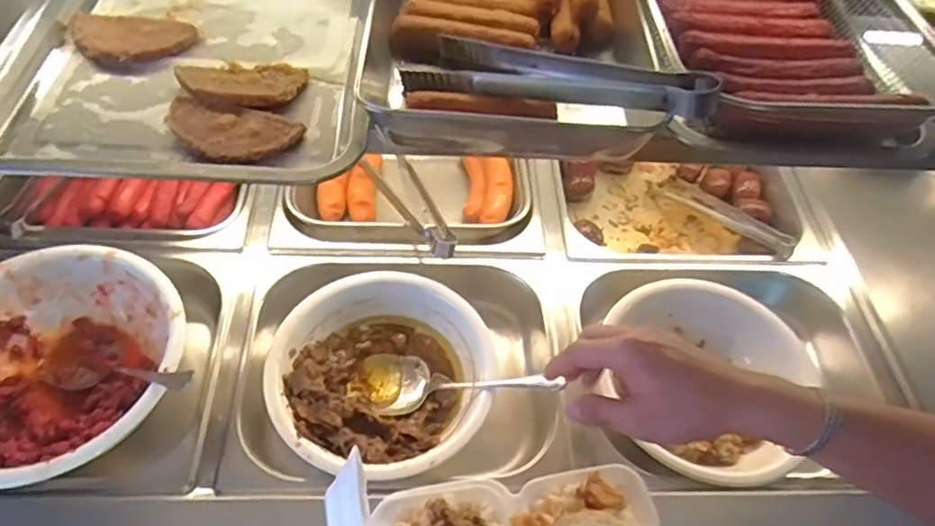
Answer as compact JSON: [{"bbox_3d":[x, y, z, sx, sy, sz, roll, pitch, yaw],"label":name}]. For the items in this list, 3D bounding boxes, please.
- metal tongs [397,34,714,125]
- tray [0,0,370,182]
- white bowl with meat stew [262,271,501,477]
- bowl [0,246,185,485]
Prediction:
[{"bbox_3d":[0.058,-0.121,0.436,0.211,0.028,0.055,16,52,27],"label":"metal tongs"},{"bbox_3d":[-0.205,-0.182,0.485,0.254,0.030,0.325,0,54,-5],"label":"tray"},{"bbox_3d":[-0.083,0.114,0.647,0.209,0.077,0.219,32,57,18],"label":"white bowl with meat stew"},{"bbox_3d":[-0.403,0.103,0.622,0.239,0.072,0.235,3,53,-3],"label":"bowl"}]

